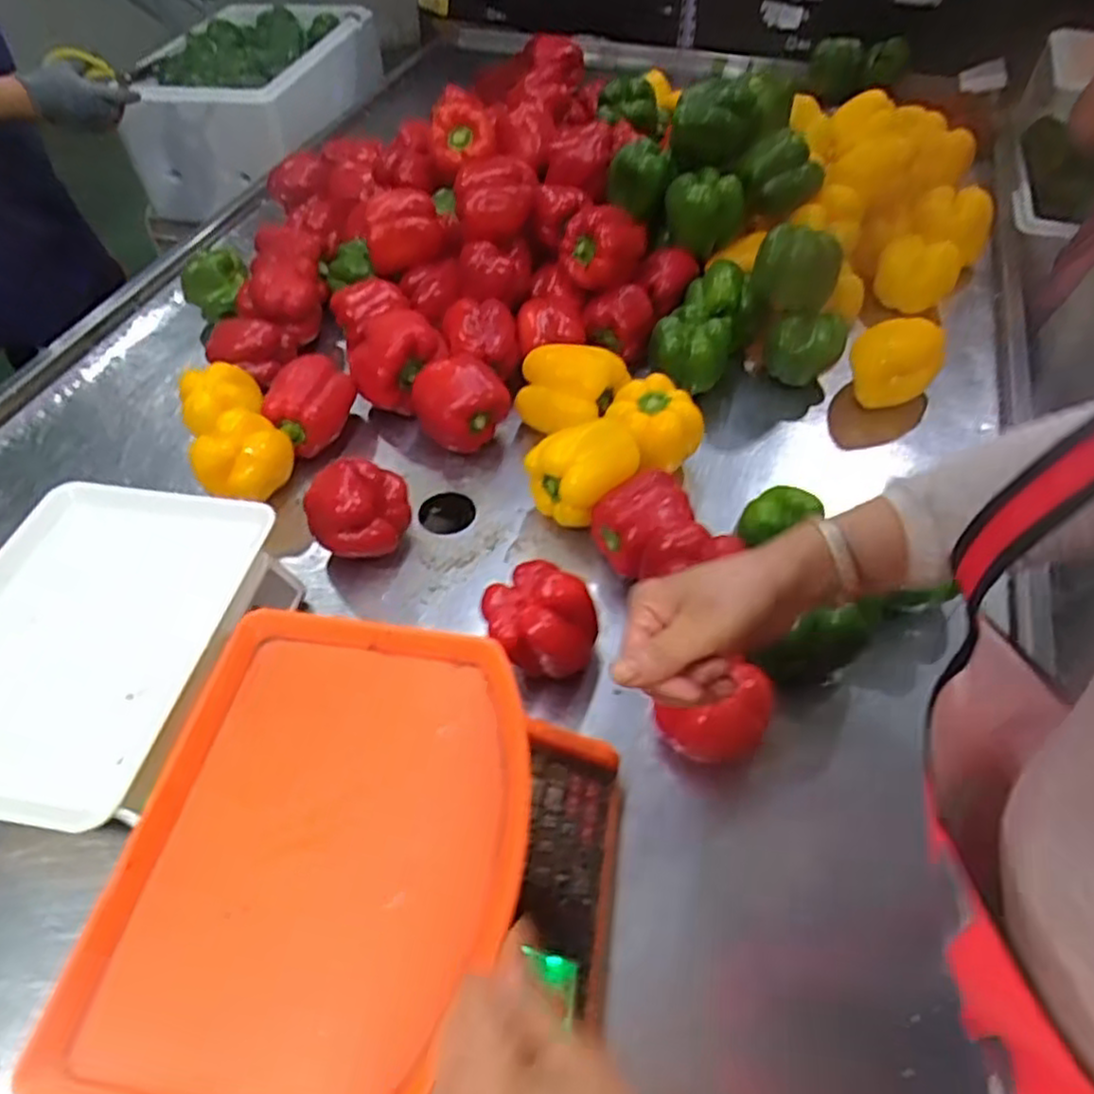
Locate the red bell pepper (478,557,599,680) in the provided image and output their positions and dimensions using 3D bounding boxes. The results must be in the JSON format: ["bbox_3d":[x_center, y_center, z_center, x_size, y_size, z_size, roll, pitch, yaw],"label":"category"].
[{"bbox_3d":[-0.005,0.065,0.610,0.091,0.091,0.079,1,51,2],"label":"red bell pepper"}]

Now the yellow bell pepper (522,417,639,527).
[{"bbox_3d":[0.035,-0.074,0.717,0.088,0.094,0.089,-1,51,1],"label":"yellow bell pepper"}]

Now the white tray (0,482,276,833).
[{"bbox_3d":[-0.359,0.064,0.563,0.210,0.019,0.277,7,52,7],"label":"white tray"}]

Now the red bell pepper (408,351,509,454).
[{"bbox_3d":[-0.090,-0.153,0.788,0.098,0.087,0.097,-1,51,1],"label":"red bell pepper"}]

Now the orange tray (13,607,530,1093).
[{"bbox_3d":[-0.133,0.172,0.436,0.225,0.025,0.283,6,51,6],"label":"orange tray"}]

